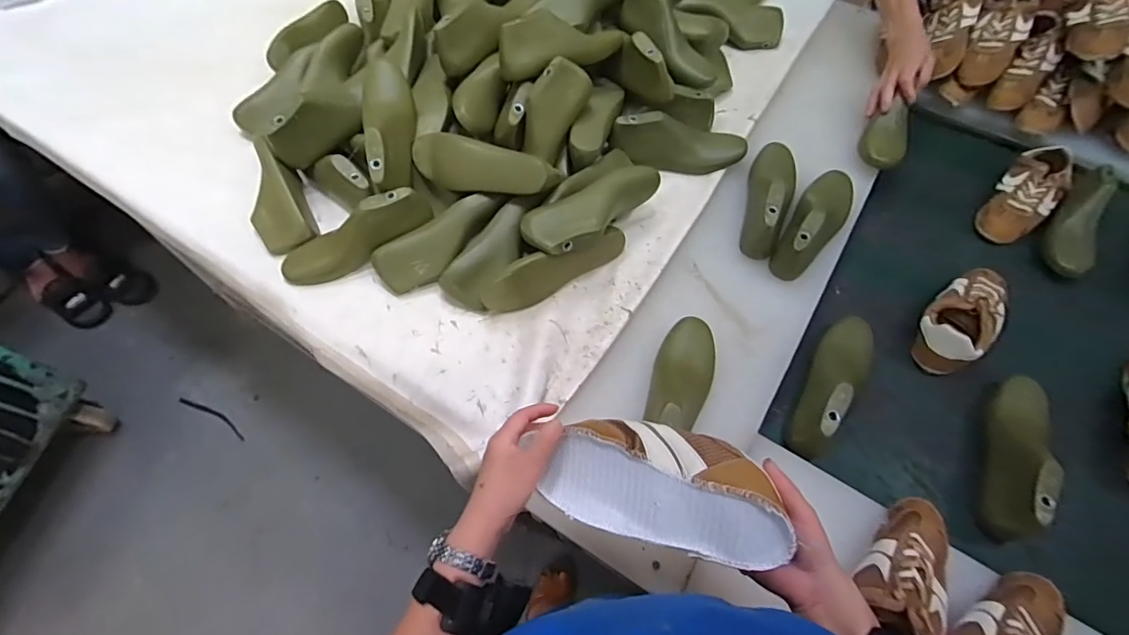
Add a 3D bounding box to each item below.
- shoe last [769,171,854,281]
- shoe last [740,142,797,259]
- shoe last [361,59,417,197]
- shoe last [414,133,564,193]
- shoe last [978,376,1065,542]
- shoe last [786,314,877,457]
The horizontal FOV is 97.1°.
[{"bbox_3d":[0.407,-0.162,0.802,0.078,0.080,0.229,37,67,17],"label":"shoe last"},{"bbox_3d":[0.346,-0.216,0.827,0.079,0.082,0.250,18,63,8],"label":"shoe last"},{"bbox_3d":[-0.270,-0.298,0.783,0.076,0.076,0.231,-14,63,-7],"label":"shoe last"},{"bbox_3d":[-0.128,-0.236,0.763,0.233,0.069,0.082,17,63,9],"label":"shoe last"},{"bbox_3d":[0.623,0.174,0.685,0.071,0.087,0.253,33,53,15],"label":"shoe last"},{"bbox_3d":[0.386,0.084,0.704,0.072,0.072,0.250,35,67,16],"label":"shoe last"}]

